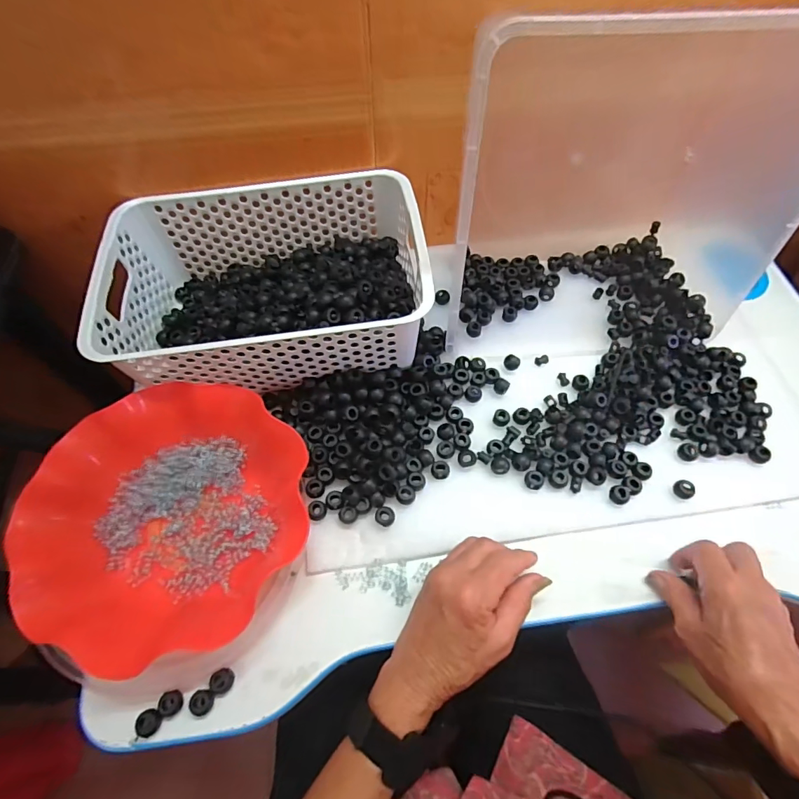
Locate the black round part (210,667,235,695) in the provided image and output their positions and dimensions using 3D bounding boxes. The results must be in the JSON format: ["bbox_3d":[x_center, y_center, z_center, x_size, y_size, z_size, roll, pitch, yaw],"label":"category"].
[{"bbox_3d":[-0.140,0.223,0.364,0.018,0.009,0.017,0,61,0],"label":"black round part"}]

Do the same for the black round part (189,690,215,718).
[{"bbox_3d":[-0.153,0.235,0.356,0.017,0.007,0.017,0,61,0],"label":"black round part"}]

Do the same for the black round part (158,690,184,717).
[{"bbox_3d":[-0.177,0.235,0.355,0.016,0.008,0.018,10,61,5],"label":"black round part"}]

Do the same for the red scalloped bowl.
[{"bbox_3d":[-0.189,0.098,0.389,0.208,0.070,0.212,0,61,0],"label":"red scalloped bowl"}]

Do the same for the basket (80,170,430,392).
[{"bbox_3d":[-0.133,-0.119,0.476,0.307,0.097,0.205,-8,61,-5],"label":"basket"}]

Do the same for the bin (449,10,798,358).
[{"bbox_3d":[0.198,-0.203,0.424,0.295,0.276,0.187,-1,61,-1],"label":"bin"}]

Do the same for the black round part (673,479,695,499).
[{"bbox_3d":[0.267,0.085,0.432,0.016,0.014,0.018,-23,64,-13],"label":"black round part"}]

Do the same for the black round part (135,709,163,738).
[{"bbox_3d":[-0.191,0.246,0.349,0.018,0.010,0.018,0,61,0],"label":"black round part"}]

